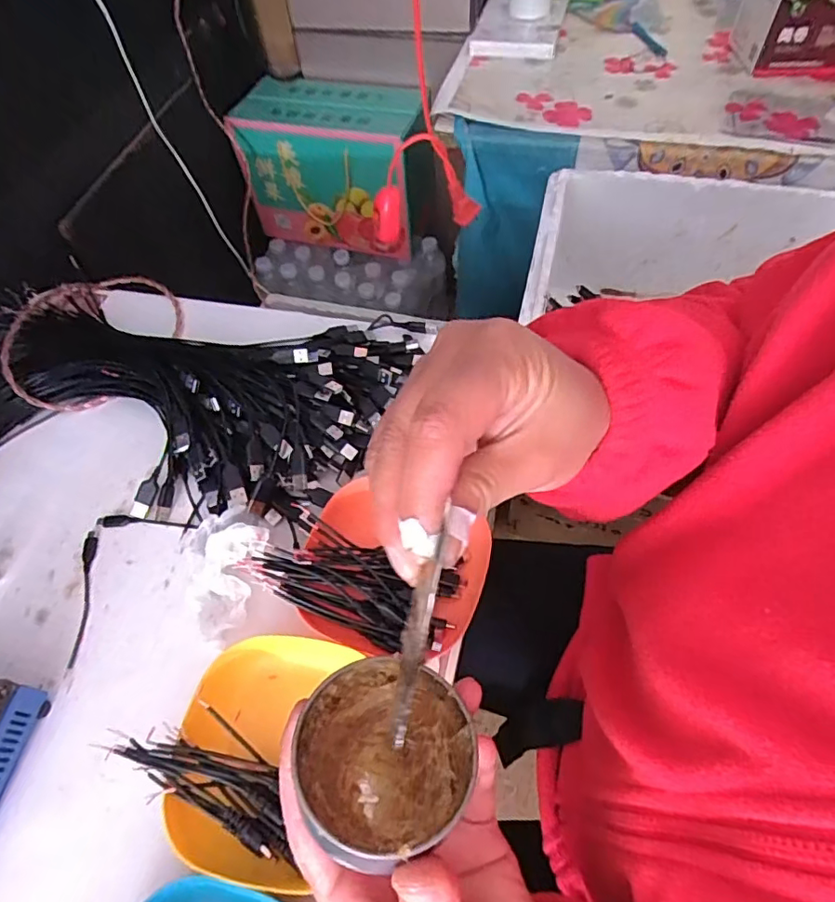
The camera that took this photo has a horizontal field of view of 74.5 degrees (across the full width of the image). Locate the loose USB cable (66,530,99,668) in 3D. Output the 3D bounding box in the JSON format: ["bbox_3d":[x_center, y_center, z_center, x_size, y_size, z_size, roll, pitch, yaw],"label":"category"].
[{"bbox_3d":[-0.277,0.119,0.453,0.012,0.004,0.113,-9,58,-2],"label":"loose USB cable"}]

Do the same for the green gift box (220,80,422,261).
[{"bbox_3d":[-0.145,-0.527,1.034,0.312,0.237,0.155,14,60,12],"label":"green gift box"}]

